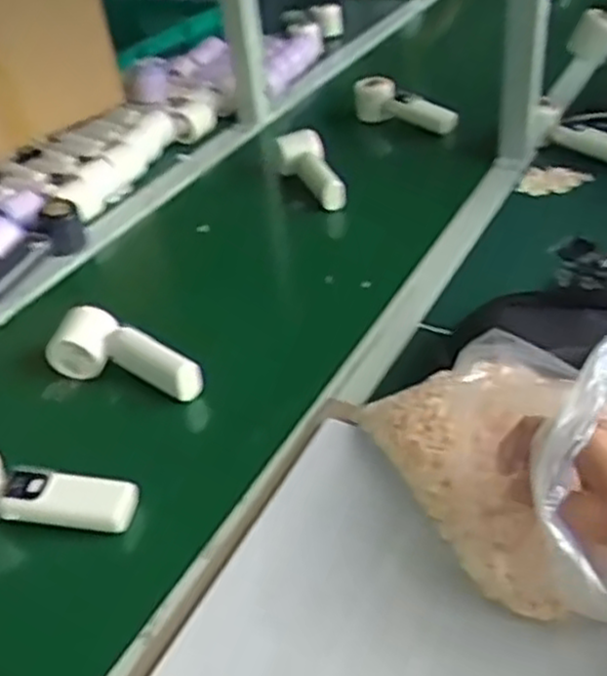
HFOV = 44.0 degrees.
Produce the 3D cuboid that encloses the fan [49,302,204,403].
[{"bbox_3d":[-0.178,0.021,0.737,0.154,0.055,0.065,22,46,33],"label":"fan"}]

